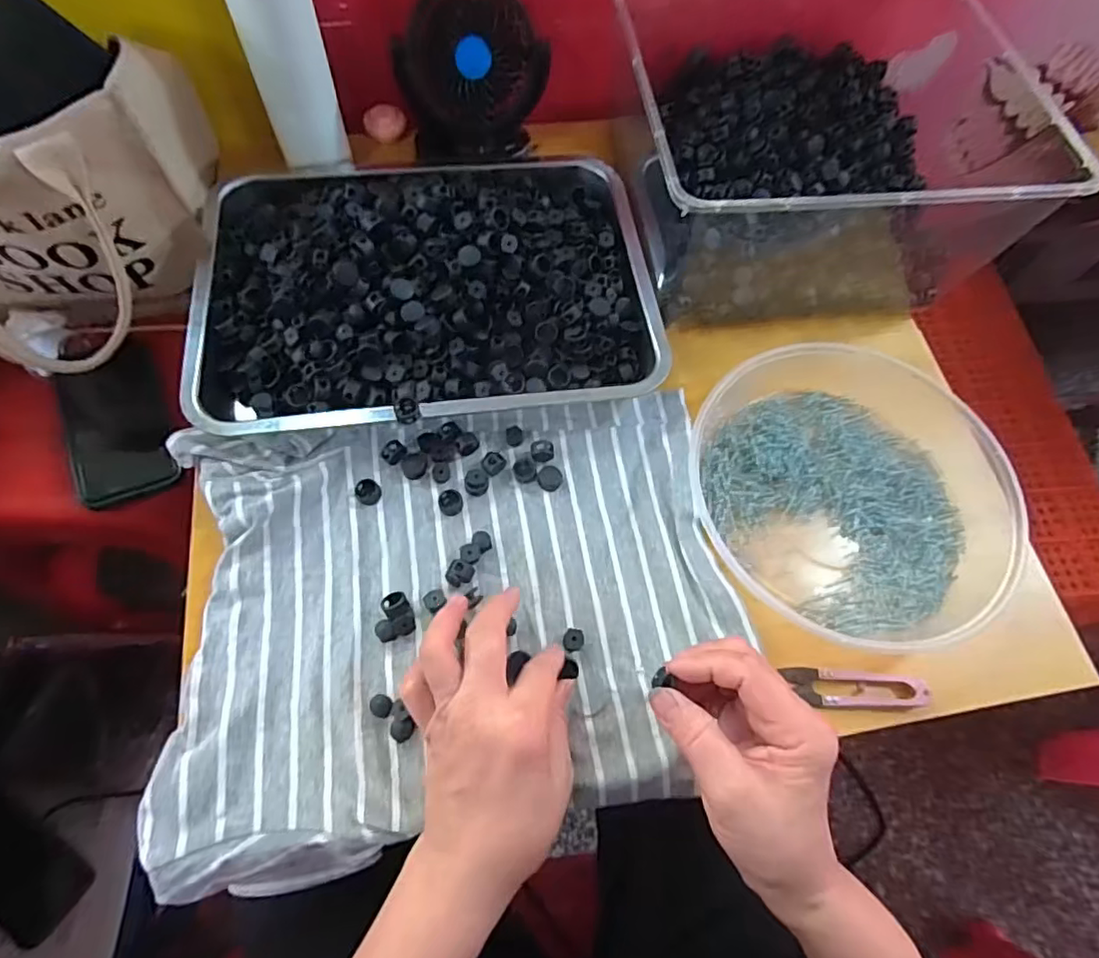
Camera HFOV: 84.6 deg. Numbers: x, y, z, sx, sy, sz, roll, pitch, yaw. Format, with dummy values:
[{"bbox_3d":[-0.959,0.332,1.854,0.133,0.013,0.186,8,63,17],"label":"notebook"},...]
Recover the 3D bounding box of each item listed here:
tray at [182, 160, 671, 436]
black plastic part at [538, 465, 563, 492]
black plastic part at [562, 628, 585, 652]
[{"bbox_3d":[-0.095,-0.168,0.469,0.345,0.067,0.256,-5,66,-6],"label":"tray"},{"bbox_3d":[0.000,-0.001,0.440,0.018,0.007,0.018,-1,66,-5],"label":"black plastic part"},{"bbox_3d":[0.016,0.105,0.396,0.014,0.007,0.014,2,66,-3],"label":"black plastic part"}]

